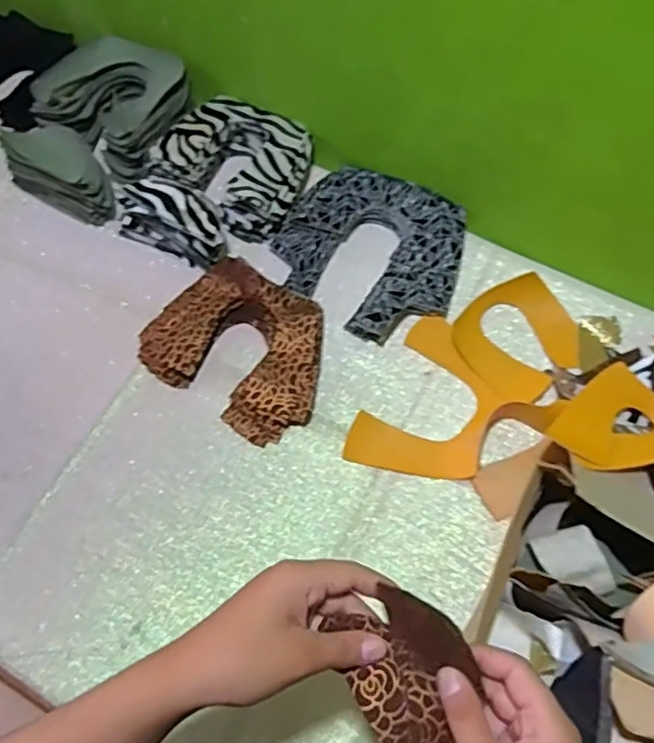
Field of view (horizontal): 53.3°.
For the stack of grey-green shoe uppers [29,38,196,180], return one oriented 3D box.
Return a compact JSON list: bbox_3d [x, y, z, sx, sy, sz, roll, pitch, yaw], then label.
[{"bbox_3d":[-0.239,-0.318,0.770,0.168,0.054,0.153,31,66,13],"label":"stack of grey-green shoe uppers"}]

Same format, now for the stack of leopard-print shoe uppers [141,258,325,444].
[{"bbox_3d":[-0.079,-0.027,0.637,0.182,0.036,0.144,33,66,13],"label":"stack of leopard-print shoe uppers"}]

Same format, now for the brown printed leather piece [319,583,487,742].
[{"bbox_3d":[0.048,0.170,0.359,0.063,0.037,0.100,-26,68,-12],"label":"brown printed leather piece"}]

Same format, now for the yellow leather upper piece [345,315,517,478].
[{"bbox_3d":[0.106,0.030,0.623,0.115,0.015,0.172,28,65,12],"label":"yellow leather upper piece"}]

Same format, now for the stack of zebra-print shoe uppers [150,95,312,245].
[{"bbox_3d":[-0.097,-0.232,0.729,0.160,0.047,0.137,29,66,12],"label":"stack of zebra-print shoe uppers"}]

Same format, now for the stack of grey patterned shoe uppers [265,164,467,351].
[{"bbox_3d":[0.047,-0.128,0.692,0.189,0.030,0.179,27,65,11],"label":"stack of grey patterned shoe uppers"}]

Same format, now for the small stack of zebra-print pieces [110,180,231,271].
[{"bbox_3d":[-0.164,-0.166,0.683,0.147,0.067,0.060,28,65,11],"label":"small stack of zebra-print pieces"}]

